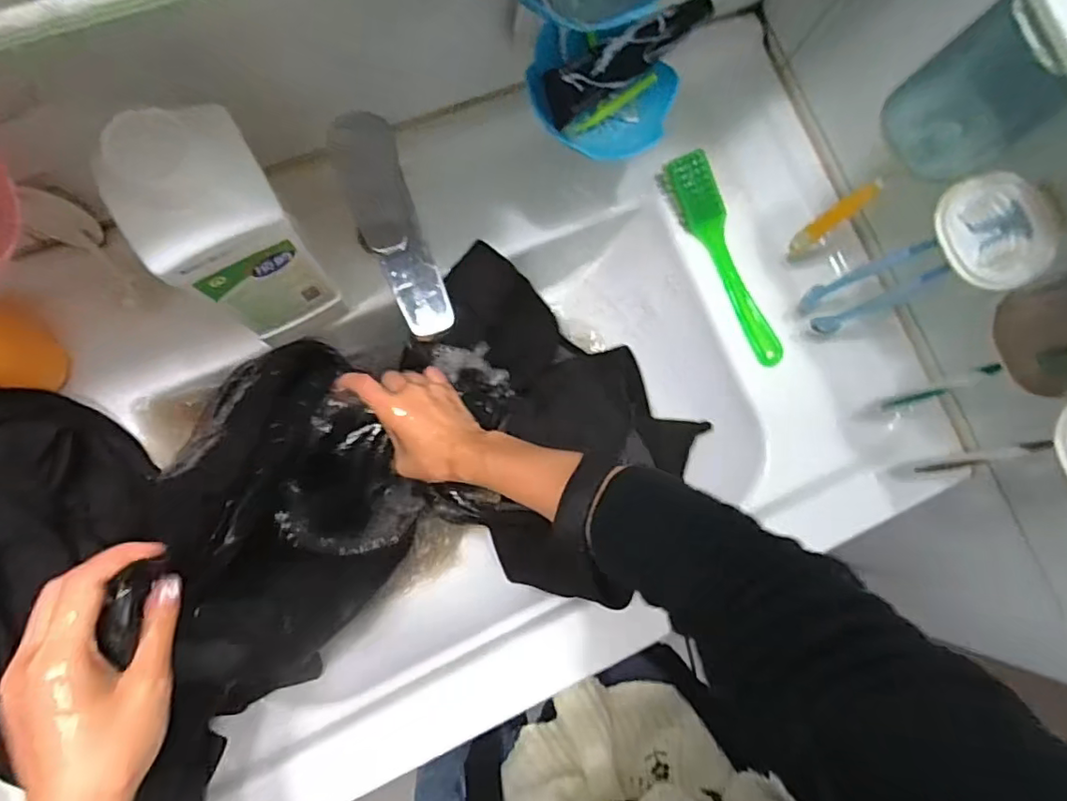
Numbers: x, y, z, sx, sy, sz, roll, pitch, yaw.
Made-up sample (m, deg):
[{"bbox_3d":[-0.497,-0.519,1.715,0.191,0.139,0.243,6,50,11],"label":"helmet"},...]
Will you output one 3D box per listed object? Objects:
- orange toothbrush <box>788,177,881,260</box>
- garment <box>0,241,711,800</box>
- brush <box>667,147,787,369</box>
[{"bbox_3d":[0.231,-0.139,0.451,0.012,0.105,0.017,5,82,-6],"label":"orange toothbrush"},{"bbox_3d":[-0.138,0.045,0.465,0.560,0.159,0.266,-14,84,-26],"label":"garment"},{"bbox_3d":[0.177,-0.128,0.532,0.035,0.039,0.204,-23,86,-9],"label":"brush"}]

